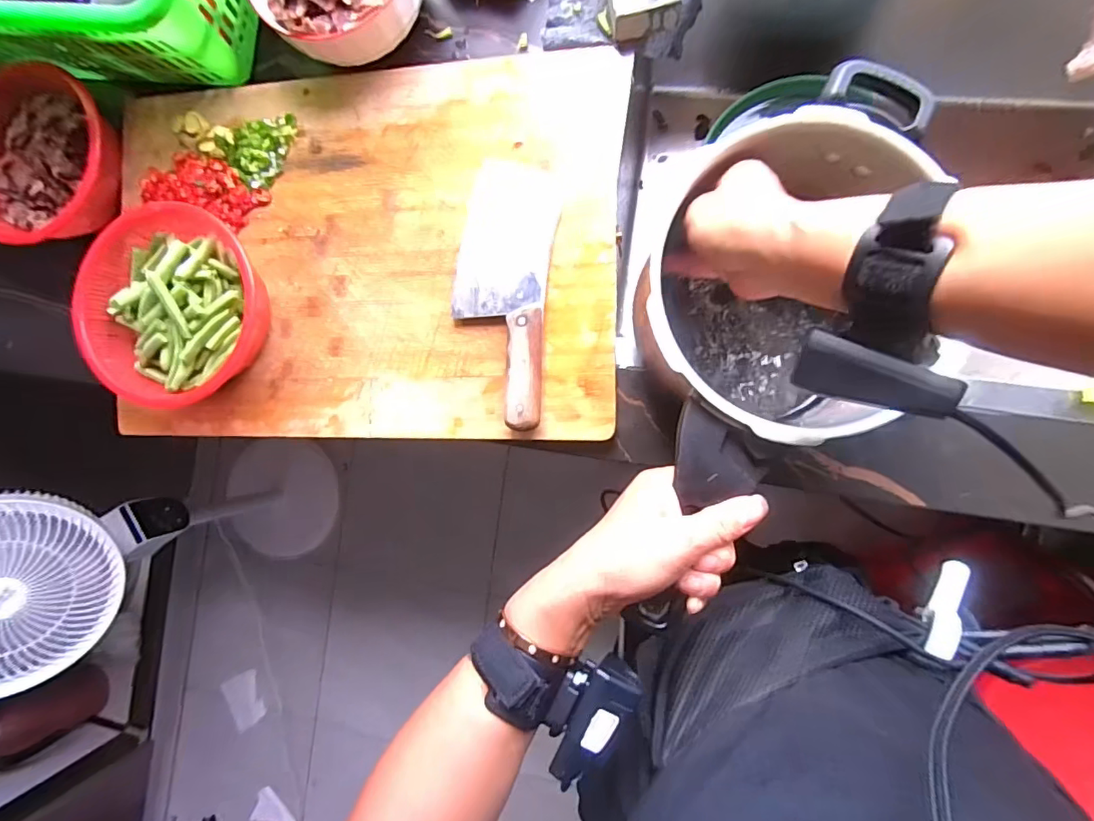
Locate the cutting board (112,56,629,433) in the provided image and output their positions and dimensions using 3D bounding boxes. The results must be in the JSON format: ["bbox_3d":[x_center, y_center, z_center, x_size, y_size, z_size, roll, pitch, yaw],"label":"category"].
[{"bbox_3d":[-0.172,-0.149,0.482,0.480,0.019,0.343,0,88,8],"label":"cutting board"}]

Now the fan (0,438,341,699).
[{"bbox_3d":[-0.727,0.221,0.949,0.345,0.811,0.269,0,89,9],"label":"fan"}]

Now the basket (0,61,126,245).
[{"bbox_3d":[-0.496,-0.245,0.509,0.135,0.051,0.156,3,89,9],"label":"basket"}]

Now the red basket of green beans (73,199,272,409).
[{"bbox_3d":[-0.332,-0.091,0.472,0.158,0.062,0.171,0,89,9],"label":"red basket of green beans"}]

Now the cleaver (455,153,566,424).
[{"bbox_3d":[-0.039,-0.103,0.447,0.085,0.027,0.225,5,89,8],"label":"cleaver"}]

